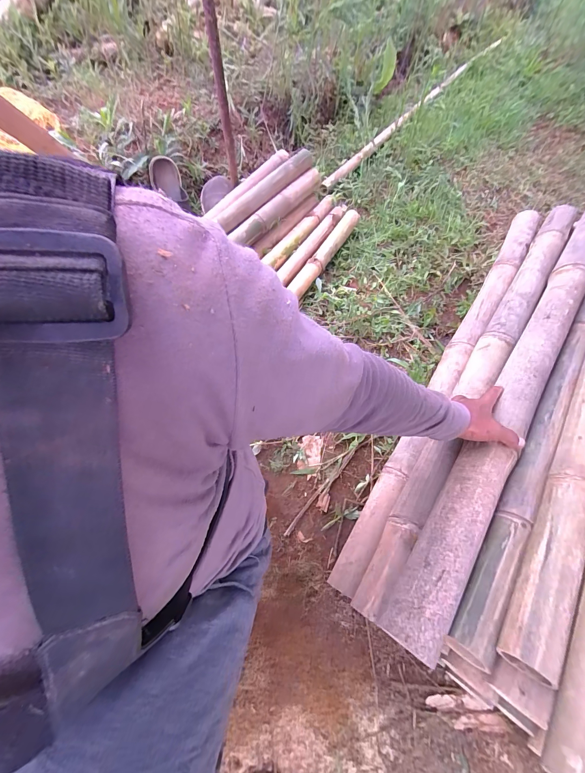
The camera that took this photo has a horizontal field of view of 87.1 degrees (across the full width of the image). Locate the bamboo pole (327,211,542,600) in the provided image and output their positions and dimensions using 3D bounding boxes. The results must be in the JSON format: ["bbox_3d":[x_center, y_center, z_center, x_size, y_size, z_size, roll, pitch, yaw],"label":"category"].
[{"bbox_3d":[0.433,-0.115,0.767,0.058,0.064,1.235,31,66,14],"label":"bamboo pole"}]

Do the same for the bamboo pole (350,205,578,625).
[{"bbox_3d":[0.441,-0.080,0.680,0.071,0.072,1.162,34,66,14],"label":"bamboo pole"}]

